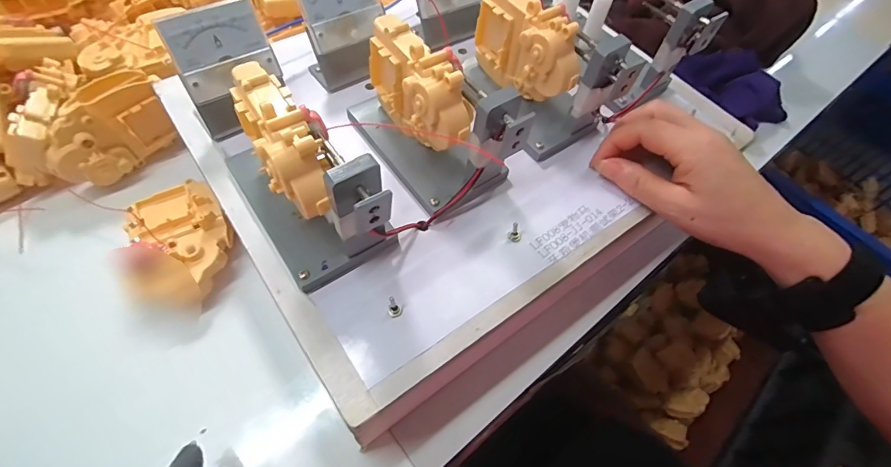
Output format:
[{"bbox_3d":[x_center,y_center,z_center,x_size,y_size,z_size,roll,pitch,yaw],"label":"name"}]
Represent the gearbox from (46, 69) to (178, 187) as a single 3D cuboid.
[{"bbox_3d":[-0.274,-0.083,0.355,0.091,0.064,0.043,-35,67,-23],"label":"gearbox"}]

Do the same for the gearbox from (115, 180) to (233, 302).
[{"bbox_3d":[-0.203,0.009,0.328,0.076,0.033,0.095,-32,66,-22],"label":"gearbox"}]

